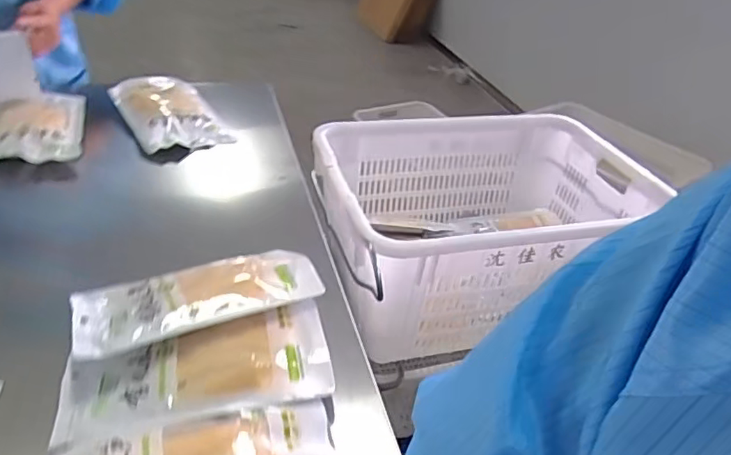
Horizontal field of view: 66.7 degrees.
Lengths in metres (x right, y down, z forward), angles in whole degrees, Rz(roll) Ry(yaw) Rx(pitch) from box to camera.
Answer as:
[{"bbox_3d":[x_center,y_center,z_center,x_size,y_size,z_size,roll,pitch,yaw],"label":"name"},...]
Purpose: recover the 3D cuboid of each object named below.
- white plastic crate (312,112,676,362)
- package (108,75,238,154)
[{"bbox_3d":[0.231,-0.007,1.103,0.628,0.264,0.432,-5,37,-16],"label":"white plastic crate"},{"bbox_3d":[-0.363,-0.218,1.035,0.162,0.036,0.245,-17,42,-30],"label":"package"}]

